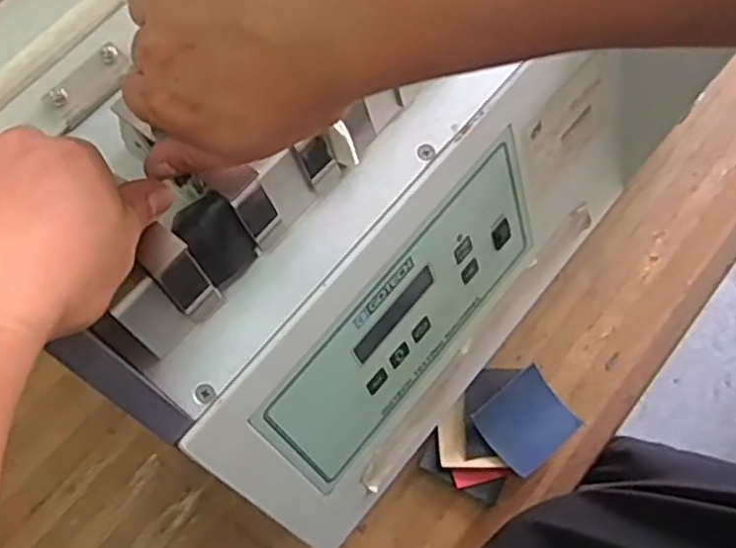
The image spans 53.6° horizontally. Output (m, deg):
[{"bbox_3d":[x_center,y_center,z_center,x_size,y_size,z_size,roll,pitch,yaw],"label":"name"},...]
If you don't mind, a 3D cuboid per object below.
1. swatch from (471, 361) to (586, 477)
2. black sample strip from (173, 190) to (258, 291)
[{"bbox_3d":[0.129,0.120,0.592,0.071,0.004,0.063,-36,73,-16],"label":"swatch"},{"bbox_3d":[-0.074,-0.014,0.354,0.019,0.049,0.029,28,68,37],"label":"black sample strip"}]

